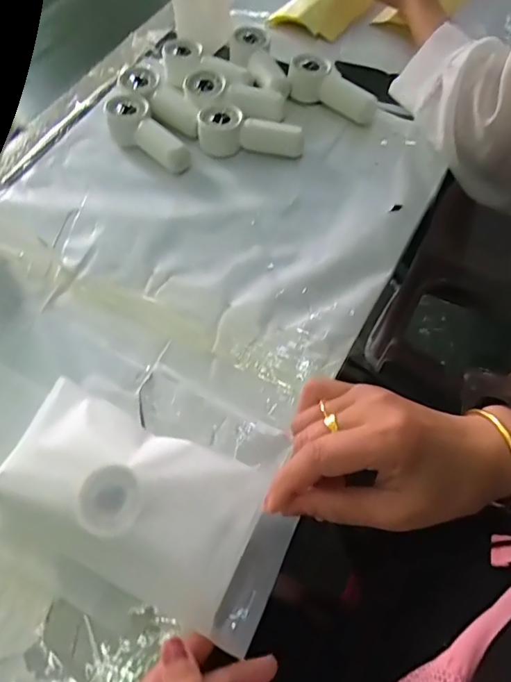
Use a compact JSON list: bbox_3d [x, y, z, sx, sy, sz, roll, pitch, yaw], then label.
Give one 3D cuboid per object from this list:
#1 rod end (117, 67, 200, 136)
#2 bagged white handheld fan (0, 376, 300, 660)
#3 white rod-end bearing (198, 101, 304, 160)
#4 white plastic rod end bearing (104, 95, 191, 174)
[{"bbox_3d":[-0.100,-0.265,0.529,0.109,0.035,0.044,30,67,18],"label":"rod end"},{"bbox_3d":[-0.075,0.107,0.323,0.200,0.026,0.101,28,66,9],"label":"bagged white handheld fan"},{"bbox_3d":[-0.005,-0.218,0.501,0.109,0.031,0.046,7,62,6],"label":"white rod-end bearing"},{"bbox_3d":[-0.119,-0.218,0.503,0.047,0.034,0.111,-34,65,-15],"label":"white plastic rod end bearing"}]

